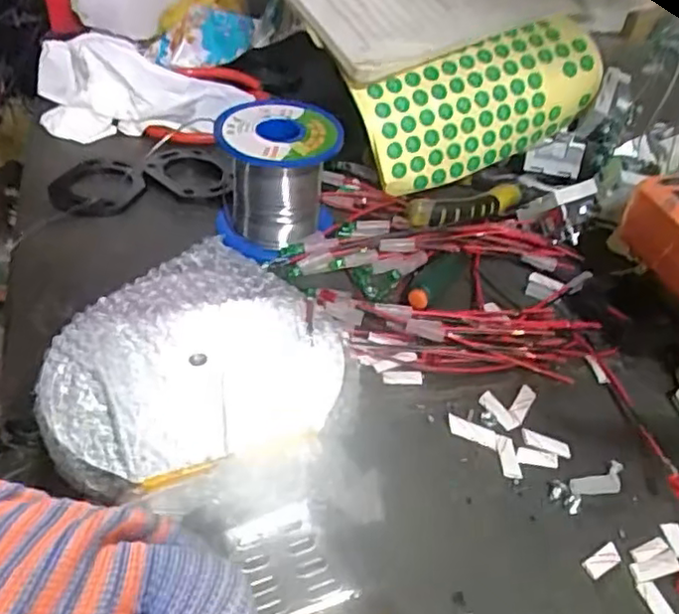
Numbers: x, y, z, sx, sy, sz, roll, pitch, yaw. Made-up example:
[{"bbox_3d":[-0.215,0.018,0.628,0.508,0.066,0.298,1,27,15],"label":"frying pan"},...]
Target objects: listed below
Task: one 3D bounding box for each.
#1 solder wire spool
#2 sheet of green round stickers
[{"bbox_3d":[-0.034,-0.071,0.363,0.063,0.060,0.063,0,43,-8],"label":"solder wire spool"},{"bbox_3d":[0.089,-0.123,0.406,0.154,0.072,0.018,-20,9,-8],"label":"sheet of green round stickers"}]

